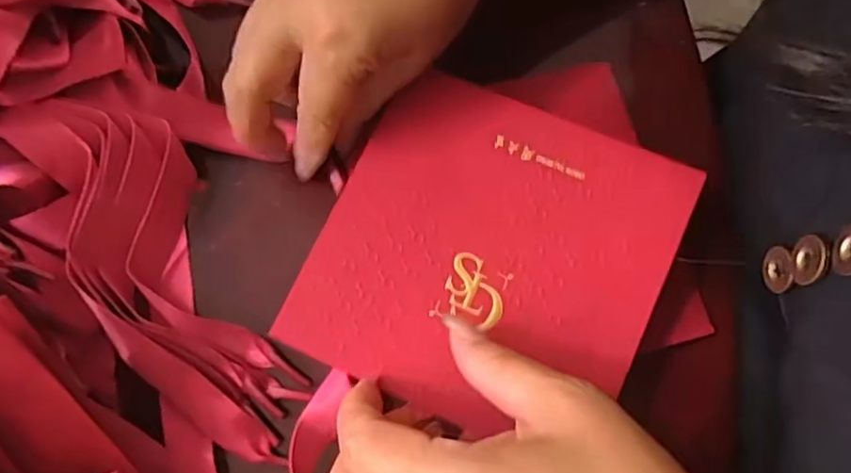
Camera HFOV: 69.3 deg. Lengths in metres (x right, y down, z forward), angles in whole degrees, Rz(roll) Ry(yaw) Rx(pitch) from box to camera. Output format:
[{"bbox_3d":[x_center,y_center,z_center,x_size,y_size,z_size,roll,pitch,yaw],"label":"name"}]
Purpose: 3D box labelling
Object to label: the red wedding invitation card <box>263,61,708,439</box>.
[{"bbox_3d":[0.027,0.007,0.260,0.137,0.011,0.136,24,78,6],"label":"red wedding invitation card"}]

